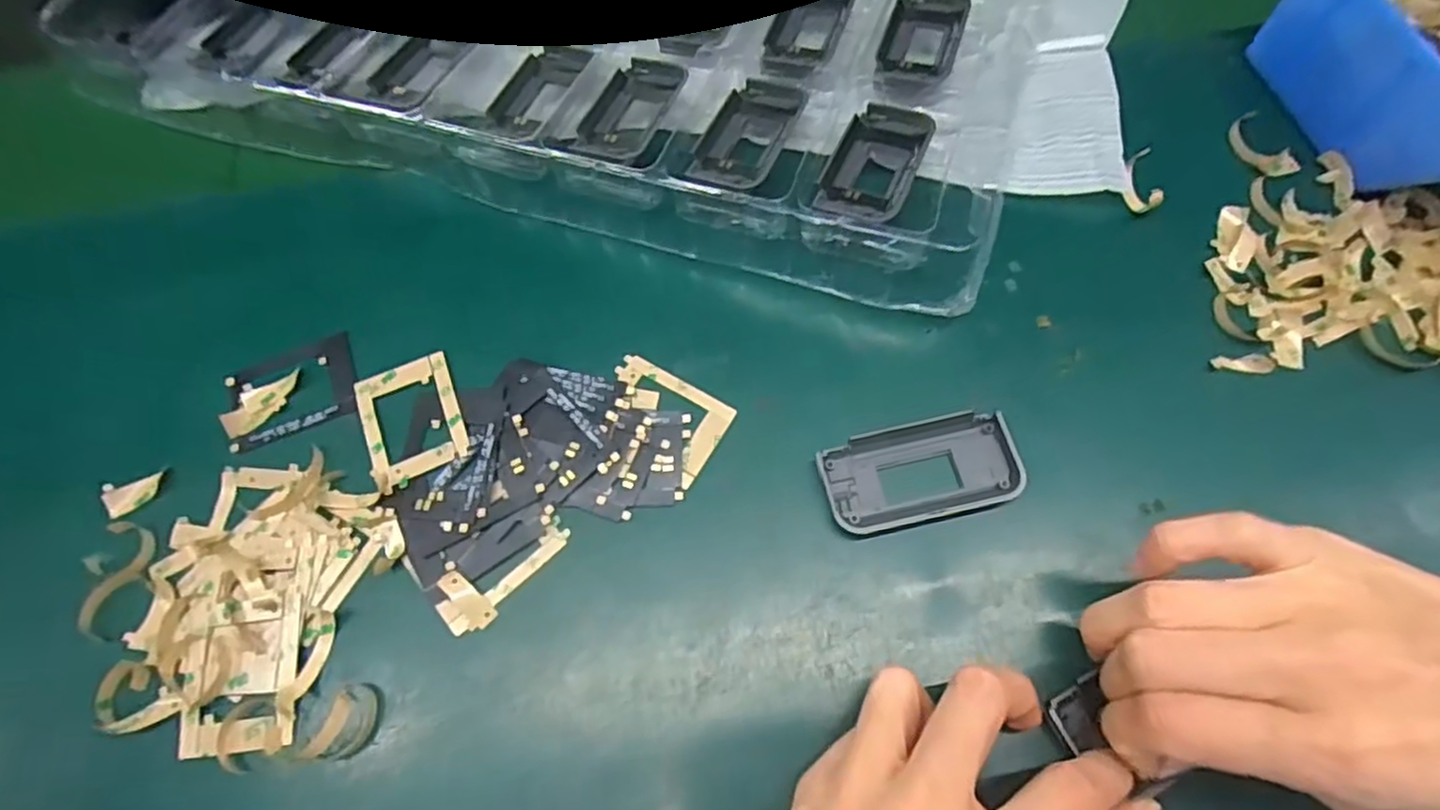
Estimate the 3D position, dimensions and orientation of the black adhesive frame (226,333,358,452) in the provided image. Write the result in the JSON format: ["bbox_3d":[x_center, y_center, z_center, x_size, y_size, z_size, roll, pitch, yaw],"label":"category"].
[{"bbox_3d":[-0.185,-0.006,0.304,0.052,0.004,0.040,-18,67,-9],"label":"black adhesive frame"}]

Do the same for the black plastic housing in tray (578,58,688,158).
[{"bbox_3d":[-0.044,-0.148,0.348,0.036,0.012,0.071,17,68,9],"label":"black plastic housing in tray"}]

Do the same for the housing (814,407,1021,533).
[{"bbox_3d":[0.079,0.026,0.277,0.075,0.010,0.040,-11,67,-3],"label":"housing"}]

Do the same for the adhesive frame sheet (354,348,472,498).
[{"bbox_3d":[-0.129,0.006,0.294,0.040,0.005,0.053,-23,68,-8],"label":"adhesive frame sheet"}]

